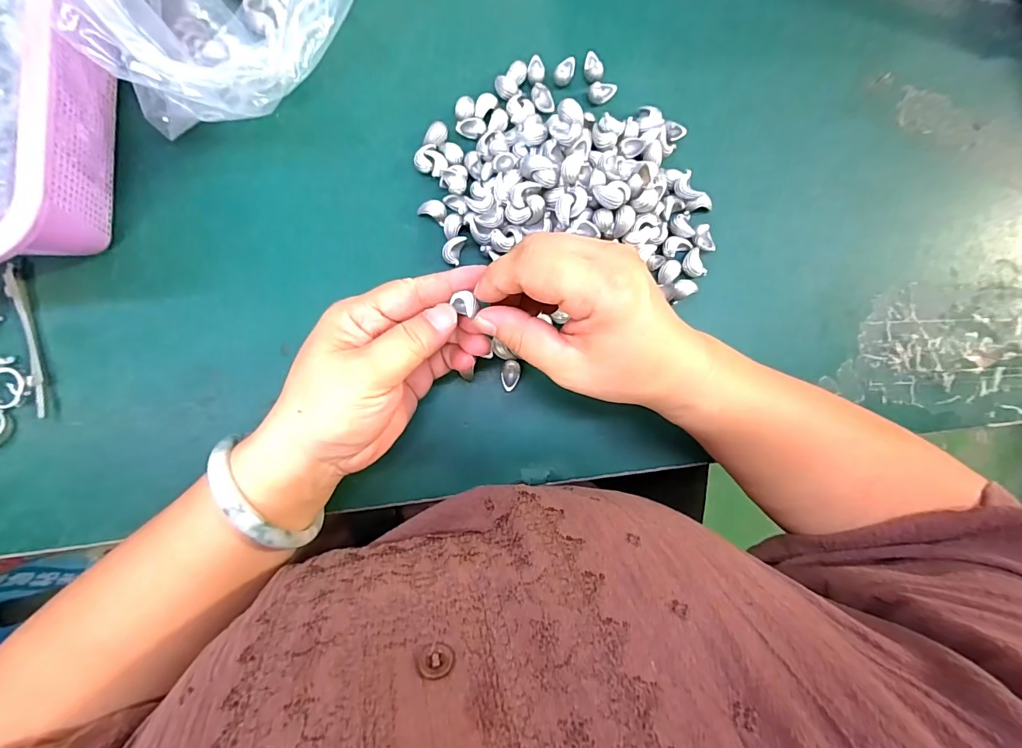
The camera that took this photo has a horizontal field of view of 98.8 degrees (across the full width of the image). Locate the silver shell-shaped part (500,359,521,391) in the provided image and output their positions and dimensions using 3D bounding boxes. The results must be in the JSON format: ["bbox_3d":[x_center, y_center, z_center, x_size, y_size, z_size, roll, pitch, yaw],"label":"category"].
[{"bbox_3d":[-0.001,0.001,0.289,0.012,0.004,0.020,13,88,-2],"label":"silver shell-shaped part"}]

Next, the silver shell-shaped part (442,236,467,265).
[{"bbox_3d":[-0.038,-0.083,0.291,0.013,0.006,0.019,16,88,-2],"label":"silver shell-shaped part"}]

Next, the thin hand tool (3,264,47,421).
[{"bbox_3d":[-0.309,-0.021,0.280,0.010,0.007,0.097,-14,89,-3],"label":"thin hand tool"}]

